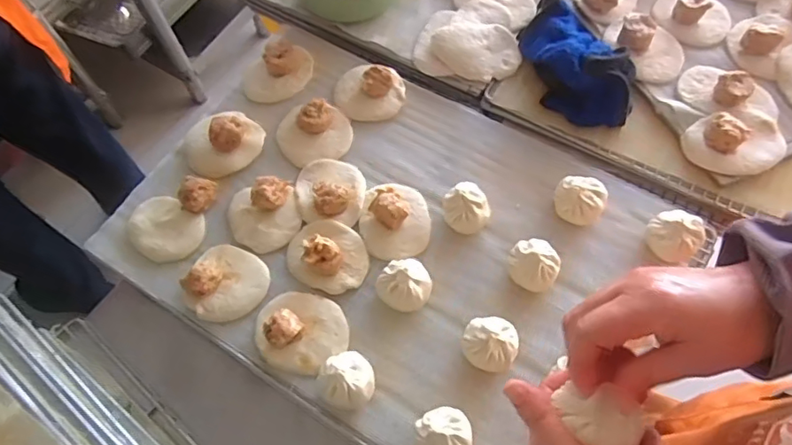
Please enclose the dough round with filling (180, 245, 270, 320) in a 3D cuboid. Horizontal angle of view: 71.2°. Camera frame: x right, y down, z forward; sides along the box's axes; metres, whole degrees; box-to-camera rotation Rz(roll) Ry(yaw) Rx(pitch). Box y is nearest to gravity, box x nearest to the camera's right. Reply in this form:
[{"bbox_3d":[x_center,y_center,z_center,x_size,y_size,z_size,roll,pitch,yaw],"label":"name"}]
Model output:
[{"bbox_3d":[-0.181,0.059,0.587,0.080,0.036,0.082,-1,64,1],"label":"dough round with filling"}]

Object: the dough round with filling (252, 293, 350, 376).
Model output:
[{"bbox_3d":[-0.099,0.105,0.562,0.086,0.033,0.089,-1,64,1],"label":"dough round with filling"}]

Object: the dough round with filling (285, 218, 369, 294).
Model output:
[{"bbox_3d":[-0.074,0.029,0.598,0.089,0.035,0.074,23,67,13],"label":"dough round with filling"}]

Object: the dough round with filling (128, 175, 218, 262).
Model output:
[{"bbox_3d":[-0.260,-0.008,0.626,0.086,0.034,0.094,-1,64,1],"label":"dough round with filling"}]

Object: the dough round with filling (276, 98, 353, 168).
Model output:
[{"bbox_3d":[-0.100,-0.114,0.671,0.089,0.031,0.075,-8,64,-2],"label":"dough round with filling"}]

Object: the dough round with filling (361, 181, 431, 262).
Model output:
[{"bbox_3d":[-0.001,-0.008,0.615,0.077,0.031,0.088,2,64,3],"label":"dough round with filling"}]

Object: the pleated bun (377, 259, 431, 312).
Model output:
[{"bbox_3d":[0.010,0.062,0.575,0.056,0.038,0.052,-1,64,1],"label":"pleated bun"}]

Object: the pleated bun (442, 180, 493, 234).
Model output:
[{"bbox_3d":[0.076,-0.016,0.609,0.054,0.048,0.051,-1,64,1],"label":"pleated bun"}]

